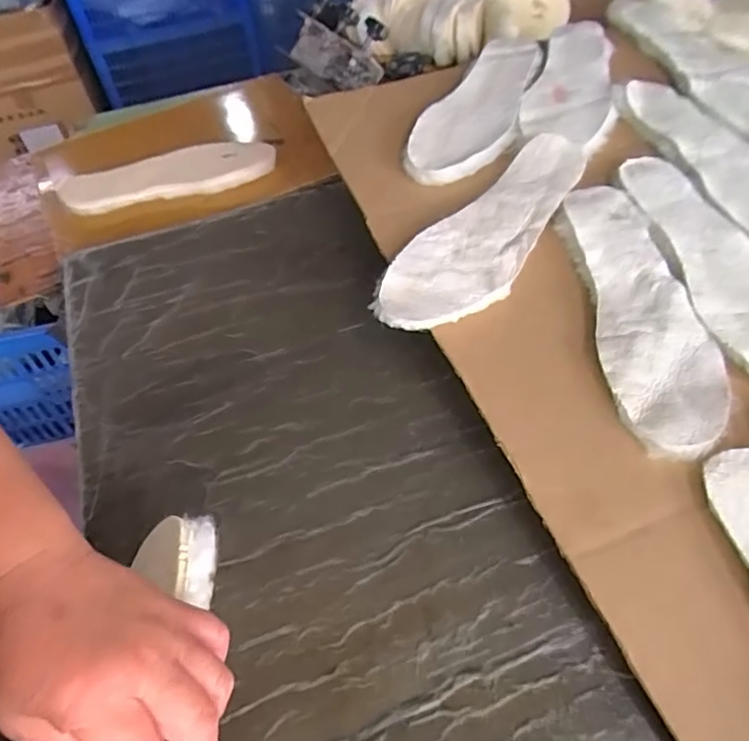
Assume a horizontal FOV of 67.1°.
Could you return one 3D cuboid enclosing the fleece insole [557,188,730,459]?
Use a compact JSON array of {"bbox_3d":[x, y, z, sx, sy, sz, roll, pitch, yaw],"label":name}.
[{"bbox_3d":[0.223,-0.056,0.478,0.085,0.010,0.271,-5,57,3],"label":"fleece insole"}]

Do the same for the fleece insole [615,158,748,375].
[{"bbox_3d":[0.307,-0.101,0.505,0.091,0.012,0.271,-10,58,-4],"label":"fleece insole"}]

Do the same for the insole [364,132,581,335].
[{"bbox_3d":[0.113,-0.130,0.530,0.091,0.012,0.276,39,69,21],"label":"insole"}]

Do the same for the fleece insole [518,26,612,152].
[{"bbox_3d":[0.234,-0.342,0.660,0.094,0.025,0.260,16,53,17],"label":"fleece insole"}]

